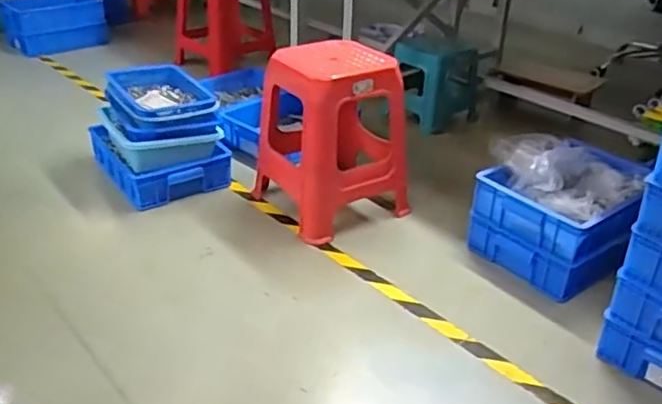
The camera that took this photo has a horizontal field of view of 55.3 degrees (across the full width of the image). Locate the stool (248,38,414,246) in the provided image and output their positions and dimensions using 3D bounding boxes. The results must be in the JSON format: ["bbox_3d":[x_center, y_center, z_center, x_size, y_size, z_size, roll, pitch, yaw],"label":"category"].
[{"bbox_3d":[0.000,-0.177,1.717,0.321,0.417,0.334,-16,35,-29],"label":"stool"}]

